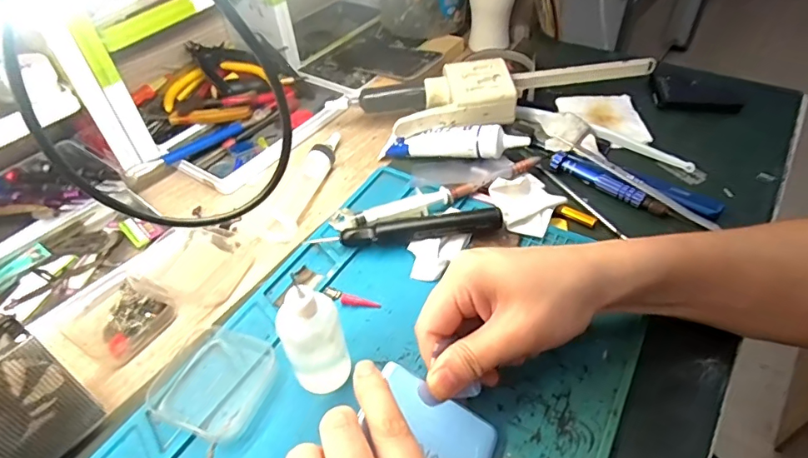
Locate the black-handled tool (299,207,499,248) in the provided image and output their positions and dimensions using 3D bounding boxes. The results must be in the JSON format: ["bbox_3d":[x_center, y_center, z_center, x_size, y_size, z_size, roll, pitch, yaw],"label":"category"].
[{"bbox_3d":[0.002,-0.001,0.381,0.145,0.022,0.020,-5,45,-1],"label":"black-handled tool"}]

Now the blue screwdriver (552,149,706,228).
[{"bbox_3d":[0.182,-0.036,0.411,0.126,0.013,0.018,32,55,30],"label":"blue screwdriver"}]

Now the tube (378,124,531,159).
[{"bbox_3d":[0.045,-0.081,0.451,0.130,0.026,0.028,7,46,11],"label":"tube"}]

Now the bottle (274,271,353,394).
[{"bbox_3d":[-0.051,0.064,0.282,0.033,0.080,0.027,-19,47,-14],"label":"bottle"}]

